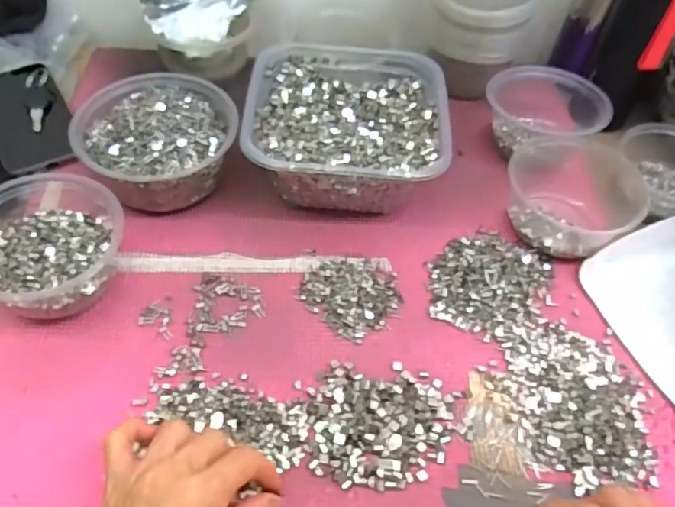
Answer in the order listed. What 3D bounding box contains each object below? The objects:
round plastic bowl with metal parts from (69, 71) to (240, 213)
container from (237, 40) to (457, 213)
[{"bbox_3d":[-0.158,-0.099,0.518,0.130,0.070,0.127,3,52,-3],"label":"round plastic bowl with metal parts"},{"bbox_3d":[0.007,-0.114,0.539,0.176,0.075,0.178,3,51,-2],"label":"container"}]

